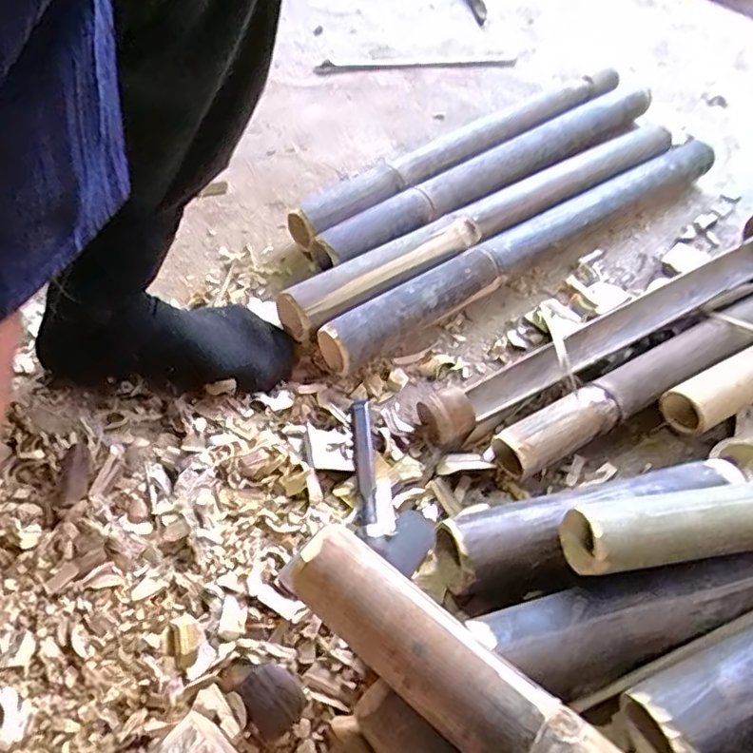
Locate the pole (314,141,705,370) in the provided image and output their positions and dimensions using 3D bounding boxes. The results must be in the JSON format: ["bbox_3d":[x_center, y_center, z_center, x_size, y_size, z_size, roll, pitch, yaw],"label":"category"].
[{"bbox_3d":[0.209,-0.171,0.711,0.637,0.064,0.064,-29,59,-23],"label":"pole"}]

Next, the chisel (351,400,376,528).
[{"bbox_3d":[-0.012,0.075,0.531,0.017,0.009,0.131,-1,53,-4],"label":"chisel"}]

